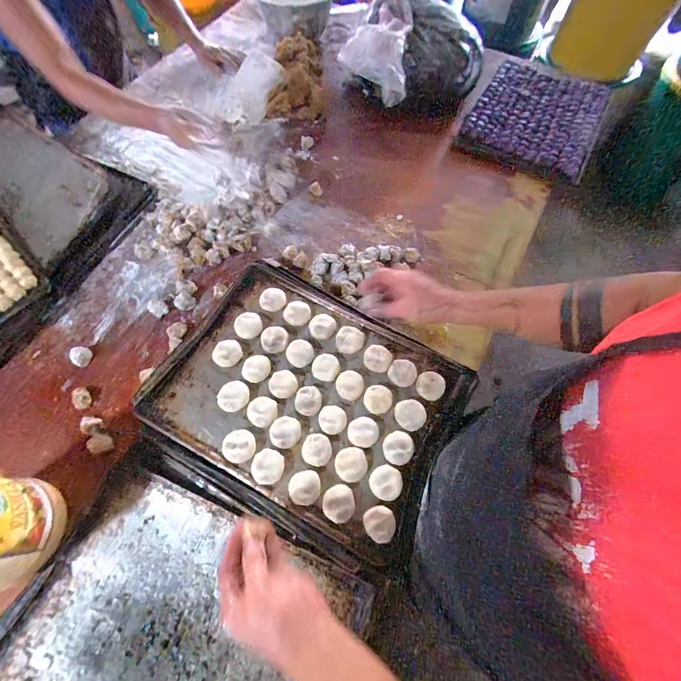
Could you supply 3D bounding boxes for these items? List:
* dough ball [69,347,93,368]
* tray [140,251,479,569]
[{"bbox_3d":[-0.493,0.031,0.645,0.039,0.024,0.034,24,67,10],"label":"dough ball"},{"bbox_3d":[-0.058,0.071,0.560,0.464,0.038,0.362,28,67,11],"label":"tray"}]

